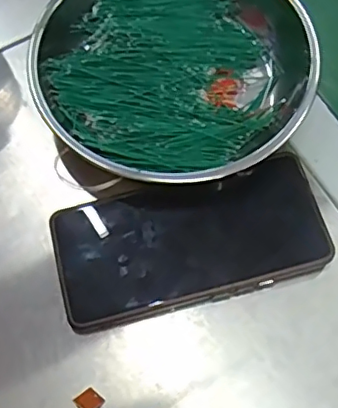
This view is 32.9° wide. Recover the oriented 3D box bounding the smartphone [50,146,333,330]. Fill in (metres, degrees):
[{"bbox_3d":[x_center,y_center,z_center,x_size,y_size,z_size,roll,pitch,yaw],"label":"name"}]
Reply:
[{"bbox_3d":[0.012,0.024,0.355,0.161,0.017,0.078,-14,70,-4],"label":"smartphone"}]

